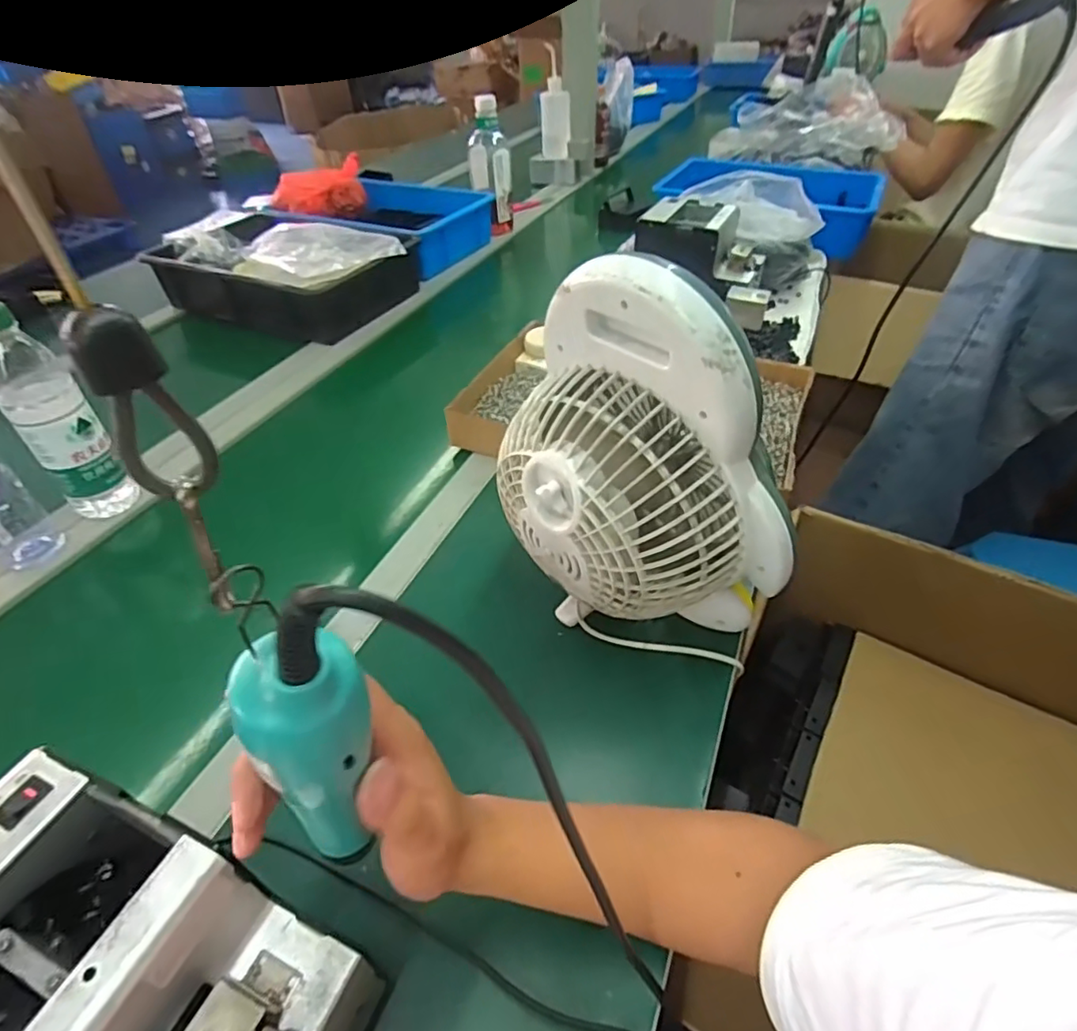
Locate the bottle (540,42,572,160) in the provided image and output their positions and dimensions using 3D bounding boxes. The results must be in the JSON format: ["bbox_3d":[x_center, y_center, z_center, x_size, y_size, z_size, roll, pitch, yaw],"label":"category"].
[{"bbox_3d":[0.044,-1.041,1.511,0.076,0.205,0.078,-4,43,-2],"label":"bottle"}]

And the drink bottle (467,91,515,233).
[{"bbox_3d":[-0.100,-0.724,1.236,0.086,0.235,0.079,-6,43,-4],"label":"drink bottle"}]

